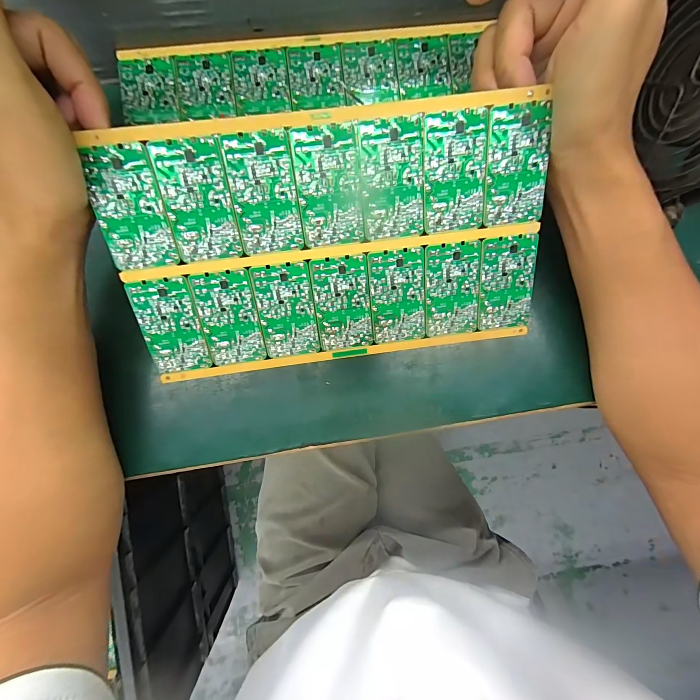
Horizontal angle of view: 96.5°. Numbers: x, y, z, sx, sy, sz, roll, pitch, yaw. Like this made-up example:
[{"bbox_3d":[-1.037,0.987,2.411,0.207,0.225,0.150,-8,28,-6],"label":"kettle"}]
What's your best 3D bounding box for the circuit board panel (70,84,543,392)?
[{"bbox_3d":[-0.008,-0.062,0.196,0.254,0.004,0.145,-7,113,-3],"label":"circuit board panel"}]

